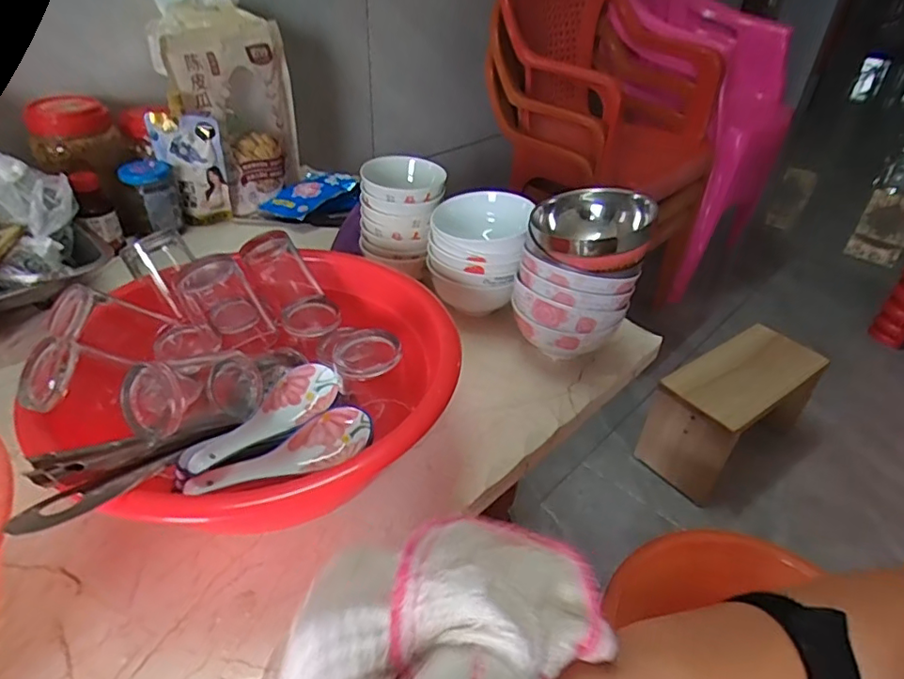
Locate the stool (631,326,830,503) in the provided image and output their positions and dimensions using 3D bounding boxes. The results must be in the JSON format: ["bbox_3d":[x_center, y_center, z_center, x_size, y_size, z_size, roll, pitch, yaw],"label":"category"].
[{"bbox_3d":[0.519,0.136,1.058,0.302,0.225,0.152,-22,43,-30],"label":"stool"}]

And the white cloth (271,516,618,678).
[{"bbox_3d":[-0.008,0.102,0.198,0.120,0.049,0.084,-25,48,-33],"label":"white cloth"}]

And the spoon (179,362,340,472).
[{"bbox_3d":[-0.136,0.054,0.408,0.035,0.028,0.128,25,42,26],"label":"spoon"}]

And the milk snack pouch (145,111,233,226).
[{"bbox_3d":[-0.348,-0.227,0.759,0.084,0.142,0.016,-6,34,-13],"label":"milk snack pouch"}]

